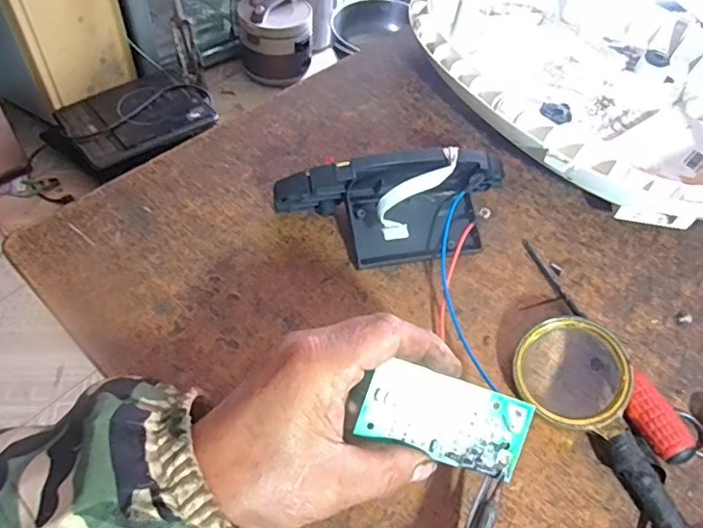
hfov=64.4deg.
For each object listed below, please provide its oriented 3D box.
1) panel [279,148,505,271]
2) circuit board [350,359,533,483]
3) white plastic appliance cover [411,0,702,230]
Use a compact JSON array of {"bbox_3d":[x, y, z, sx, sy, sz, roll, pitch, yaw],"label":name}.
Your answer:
[{"bbox_3d":[0.034,-0.042,0.384,0.161,0.069,0.061,-8,54,-11],"label":"panel"},{"bbox_3d":[0.050,0.080,0.290,0.087,0.004,0.042,20,87,-6],"label":"circuit board"},{"bbox_3d":[0.218,-0.160,0.504,0.261,0.062,0.332,-25,58,-22],"label":"white plastic appliance cover"}]

